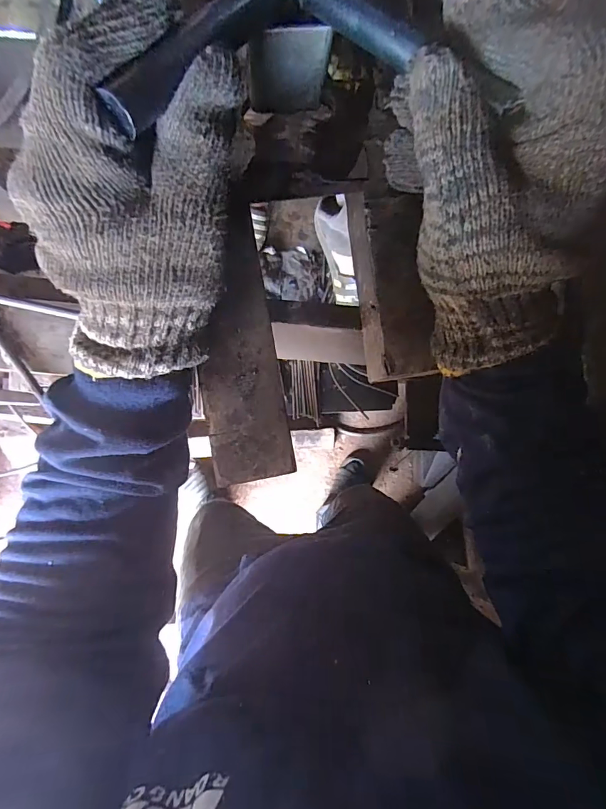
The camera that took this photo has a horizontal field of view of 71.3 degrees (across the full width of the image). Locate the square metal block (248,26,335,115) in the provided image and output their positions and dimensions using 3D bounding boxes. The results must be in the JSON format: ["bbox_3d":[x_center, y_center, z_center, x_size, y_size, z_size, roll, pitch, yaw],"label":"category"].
[{"bbox_3d":[-0.008,-0.177,0.224,0.040,0.051,0.007,2,89,-4],"label":"square metal block"}]

